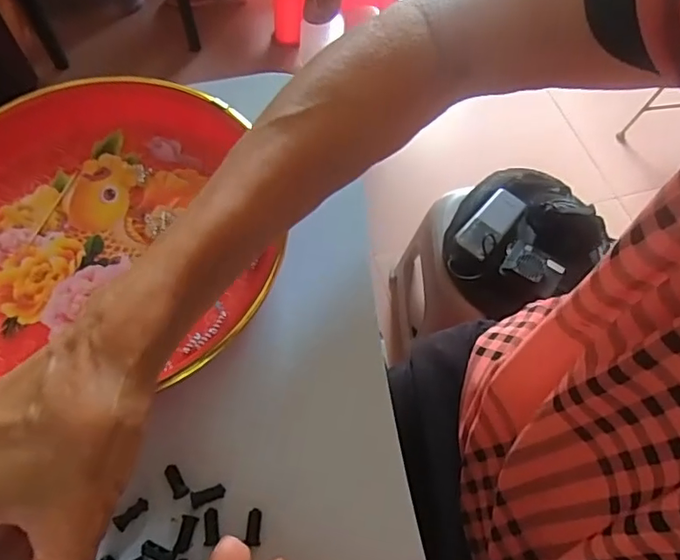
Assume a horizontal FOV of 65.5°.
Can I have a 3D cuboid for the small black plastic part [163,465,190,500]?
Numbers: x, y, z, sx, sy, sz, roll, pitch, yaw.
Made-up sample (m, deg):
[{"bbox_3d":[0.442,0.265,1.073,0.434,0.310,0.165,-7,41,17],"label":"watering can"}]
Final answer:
[{"bbox_3d":[-0.083,0.102,0.267,0.008,0.004,0.017,-32,68,-17],"label":"small black plastic part"}]

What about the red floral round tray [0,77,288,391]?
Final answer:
[{"bbox_3d":[-0.152,-0.036,0.321,0.214,0.027,0.199,1,63,-1],"label":"red floral round tray"}]

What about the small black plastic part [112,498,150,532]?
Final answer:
[{"bbox_3d":[-0.103,0.115,0.260,0.017,0.004,0.007,-37,70,-18],"label":"small black plastic part"}]

